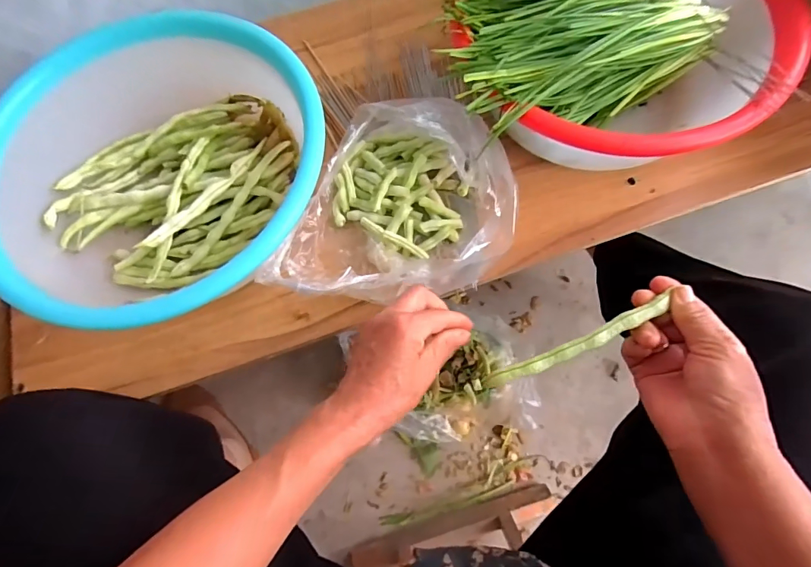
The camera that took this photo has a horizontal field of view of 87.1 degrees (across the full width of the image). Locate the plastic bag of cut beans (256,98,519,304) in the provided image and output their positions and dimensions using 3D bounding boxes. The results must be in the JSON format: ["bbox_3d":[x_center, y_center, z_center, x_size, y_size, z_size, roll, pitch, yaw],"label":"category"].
[{"bbox_3d":[0.001,-0.073,0.469,0.221,0.095,0.240,18,73,9],"label":"plastic bag of cut beans"}]

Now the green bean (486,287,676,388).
[{"bbox_3d":[0.134,0.049,0.336,0.147,0.009,0.014,-27,71,9],"label":"green bean"}]

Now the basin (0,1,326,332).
[{"bbox_3d":[-0.266,-0.123,0.491,0.363,0.121,0.324,-13,71,-2],"label":"basin"}]

